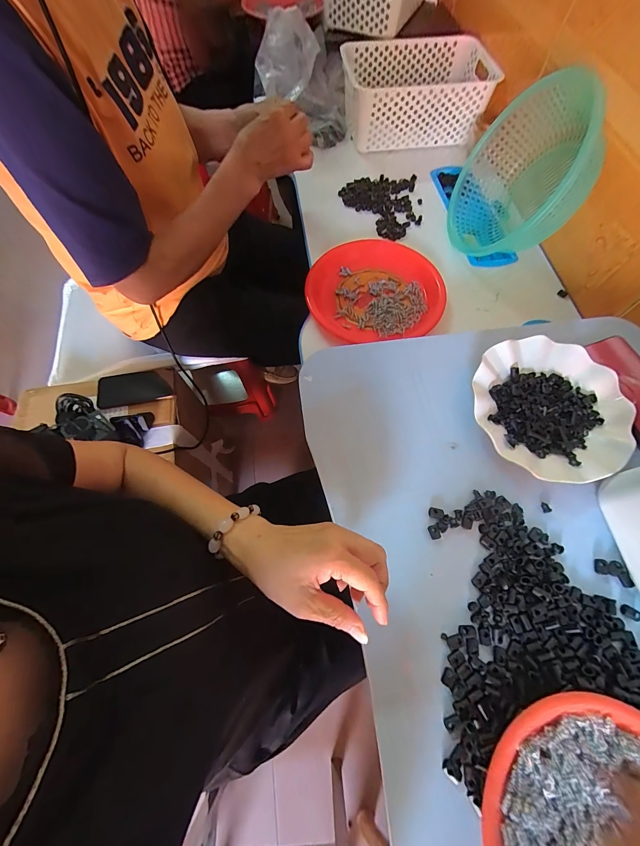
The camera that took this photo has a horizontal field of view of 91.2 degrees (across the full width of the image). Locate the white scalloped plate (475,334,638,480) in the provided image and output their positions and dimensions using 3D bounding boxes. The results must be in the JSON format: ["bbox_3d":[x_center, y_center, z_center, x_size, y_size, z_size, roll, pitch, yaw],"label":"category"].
[{"bbox_3d":[0.279,-0.020,0.383,0.174,0.024,0.173,0,67,1],"label":"white scalloped plate"}]

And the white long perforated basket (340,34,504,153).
[{"bbox_3d":[0.204,-0.708,0.684,0.292,0.129,0.193,-11,68,-4],"label":"white long perforated basket"}]

